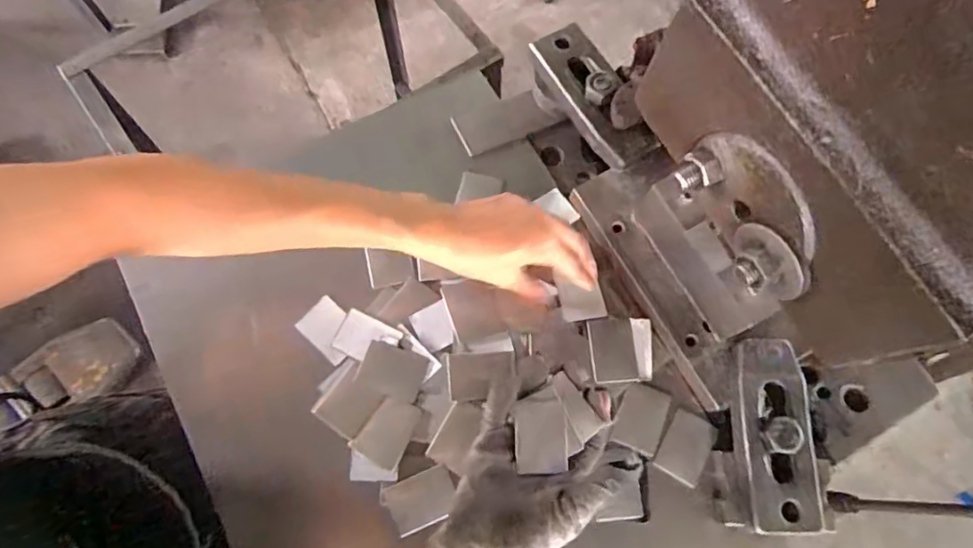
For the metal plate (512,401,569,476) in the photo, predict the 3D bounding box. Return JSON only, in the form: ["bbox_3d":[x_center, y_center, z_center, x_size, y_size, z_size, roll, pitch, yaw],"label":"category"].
[{"bbox_3d":[0.038,0.111,0.395,0.033,0.005,0.045,-1,72,3],"label":"metal plate"}]

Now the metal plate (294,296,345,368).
[{"bbox_3d":[-0.121,0.043,0.447,0.045,0.005,0.034,41,76,11],"label":"metal plate"}]

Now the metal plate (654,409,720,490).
[{"bbox_3d":[0.151,0.131,0.437,0.034,0.007,0.047,29,74,7],"label":"metal plate"}]

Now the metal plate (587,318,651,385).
[{"bbox_3d":[0.105,0.059,0.448,0.050,0.007,0.048,-3,72,-3],"label":"metal plate"}]

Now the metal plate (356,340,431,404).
[{"bbox_3d":[-0.071,0.073,0.436,0.046,0.004,0.036,19,75,1],"label":"metal plate"}]

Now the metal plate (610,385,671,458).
[{"bbox_3d":[0.118,0.111,0.444,0.034,0.004,0.048,25,75,2],"label":"metal plate"}]

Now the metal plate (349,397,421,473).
[{"bbox_3d":[-0.073,0.115,0.424,0.037,0.004,0.046,26,73,7],"label":"metal plate"}]

